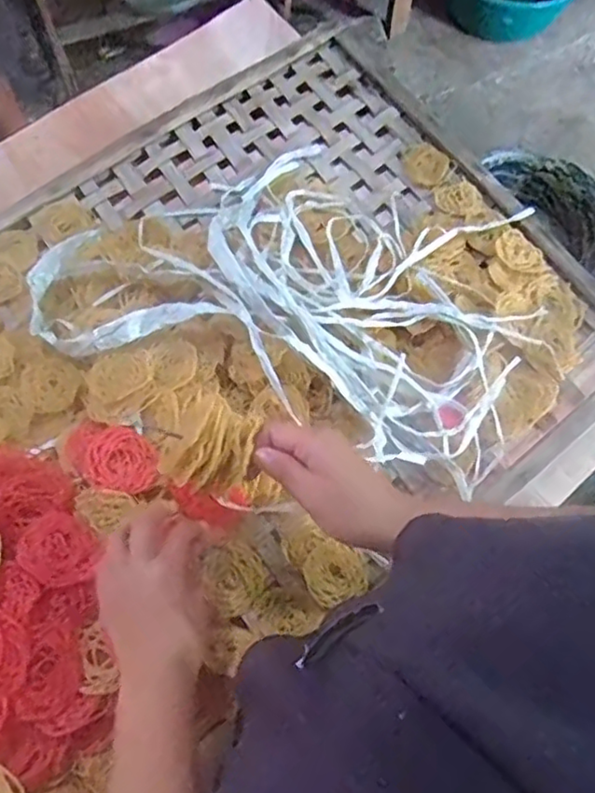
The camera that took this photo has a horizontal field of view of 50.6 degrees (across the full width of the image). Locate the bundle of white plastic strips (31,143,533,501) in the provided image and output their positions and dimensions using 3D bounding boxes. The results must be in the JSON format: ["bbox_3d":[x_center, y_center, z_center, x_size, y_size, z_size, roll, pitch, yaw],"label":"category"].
[{"bbox_3d":[-0.001,-0.140,0.686,0.498,0.070,0.342,20,70,5],"label":"bundle of white plastic strips"}]

